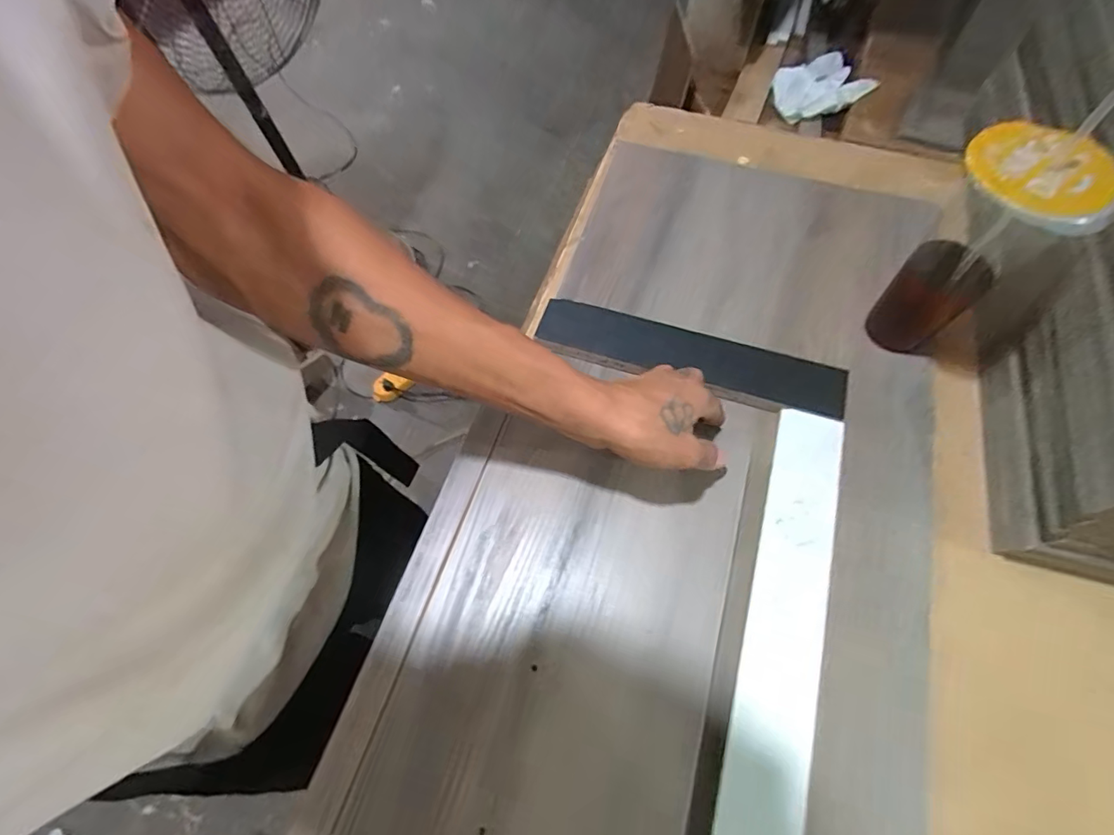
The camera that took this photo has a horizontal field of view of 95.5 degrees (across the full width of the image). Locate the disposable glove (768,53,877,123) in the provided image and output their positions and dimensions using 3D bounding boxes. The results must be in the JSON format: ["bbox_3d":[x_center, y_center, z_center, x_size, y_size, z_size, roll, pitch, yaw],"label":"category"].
[{"bbox_3d":[0.742,-0.941,1.428,0.221,0.079,0.202,-1,64,2],"label":"disposable glove"}]

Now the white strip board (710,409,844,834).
[{"bbox_3d":[0.149,0.191,0.345,0.054,0.008,0.446,17,63,10],"label":"white strip board"}]

